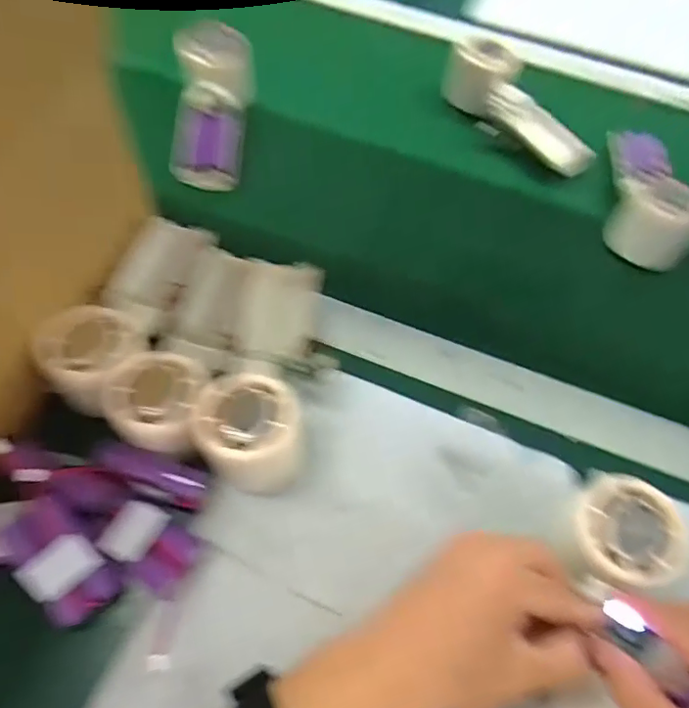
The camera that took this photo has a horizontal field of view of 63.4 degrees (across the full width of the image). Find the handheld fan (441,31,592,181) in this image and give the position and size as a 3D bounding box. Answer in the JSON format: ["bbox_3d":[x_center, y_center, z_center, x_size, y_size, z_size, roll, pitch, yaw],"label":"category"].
[{"bbox_3d":[0.169,-0.246,0.543,0.056,0.052,0.171,-37,68,-23],"label":"handheld fan"}]

